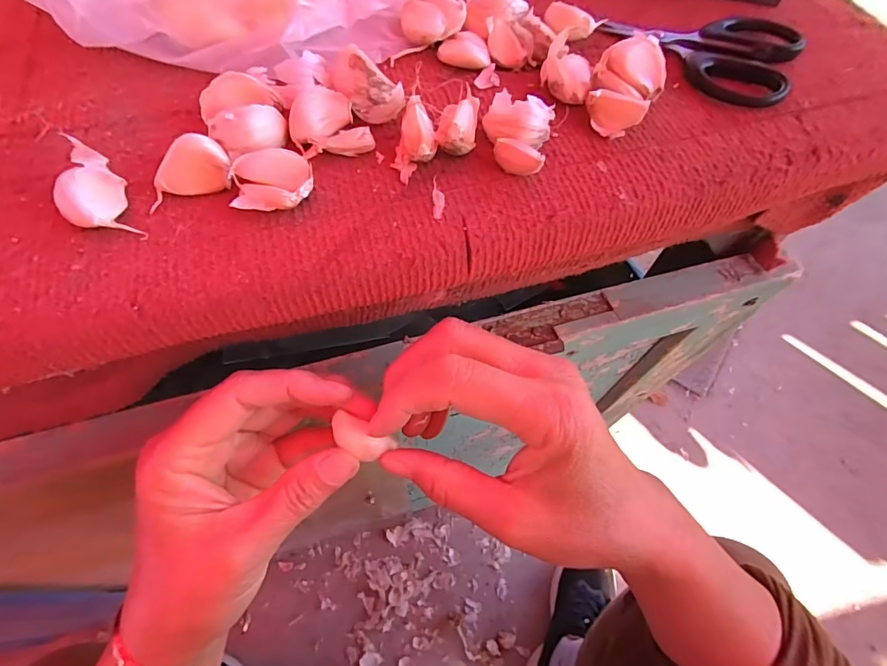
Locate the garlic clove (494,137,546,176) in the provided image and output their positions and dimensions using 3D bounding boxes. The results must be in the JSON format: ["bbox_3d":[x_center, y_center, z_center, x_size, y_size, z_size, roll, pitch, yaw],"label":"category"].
[{"bbox_3d":[0.034,-0.078,0.199,0.023,0.013,0.008,27,61,15],"label":"garlic clove"}]

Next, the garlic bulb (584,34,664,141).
[{"bbox_3d":[0.089,-0.122,0.216,0.032,0.025,0.046,29,62,16],"label":"garlic bulb"}]

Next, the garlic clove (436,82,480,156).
[{"bbox_3d":[0.007,-0.097,0.203,0.017,0.022,0.035,5,58,2],"label":"garlic clove"}]

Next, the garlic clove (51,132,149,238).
[{"bbox_3d":[-0.141,-0.055,0.174,0.021,0.024,0.035,-24,61,-15],"label":"garlic clove"}]

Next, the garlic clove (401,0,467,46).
[{"bbox_3d":[-0.005,-0.168,0.238,0.033,0.020,0.022,-3,58,-3],"label":"garlic clove"}]

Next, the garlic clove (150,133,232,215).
[{"bbox_3d":[-0.109,-0.069,0.185,0.035,0.018,0.016,-20,61,-14],"label":"garlic clove"}]

